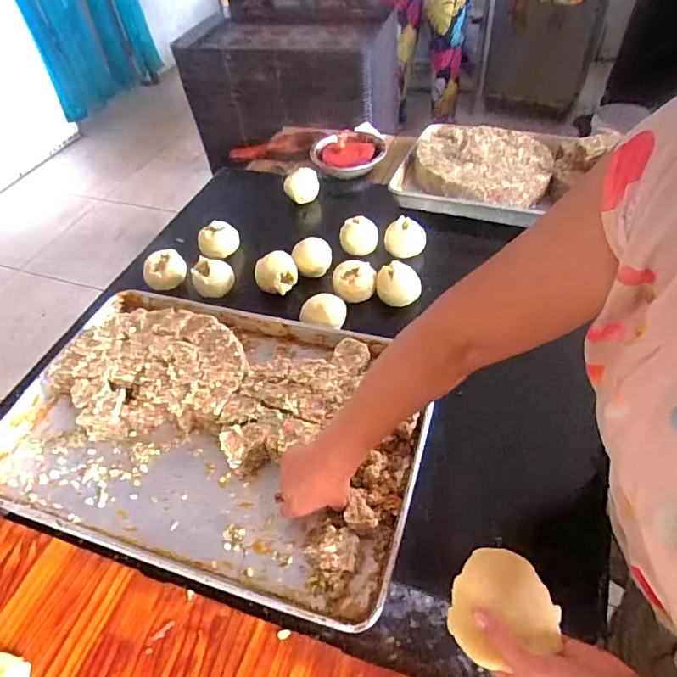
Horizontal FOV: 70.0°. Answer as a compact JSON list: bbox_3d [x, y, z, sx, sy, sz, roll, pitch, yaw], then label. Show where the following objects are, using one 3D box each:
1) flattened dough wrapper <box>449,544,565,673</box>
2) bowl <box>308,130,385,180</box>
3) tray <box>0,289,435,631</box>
[{"bbox_3d":[0.146,0.240,0.439,0.099,0.026,0.084,-16,49,-8],"label":"flattened dough wrapper"},{"bbox_3d":[0.025,-0.459,1.216,0.183,0.046,0.173,-3,49,3],"label":"bowl"},{"bbox_3d":[-0.183,0.119,0.715,0.604,0.064,0.396,12,51,15],"label":"tray"}]

